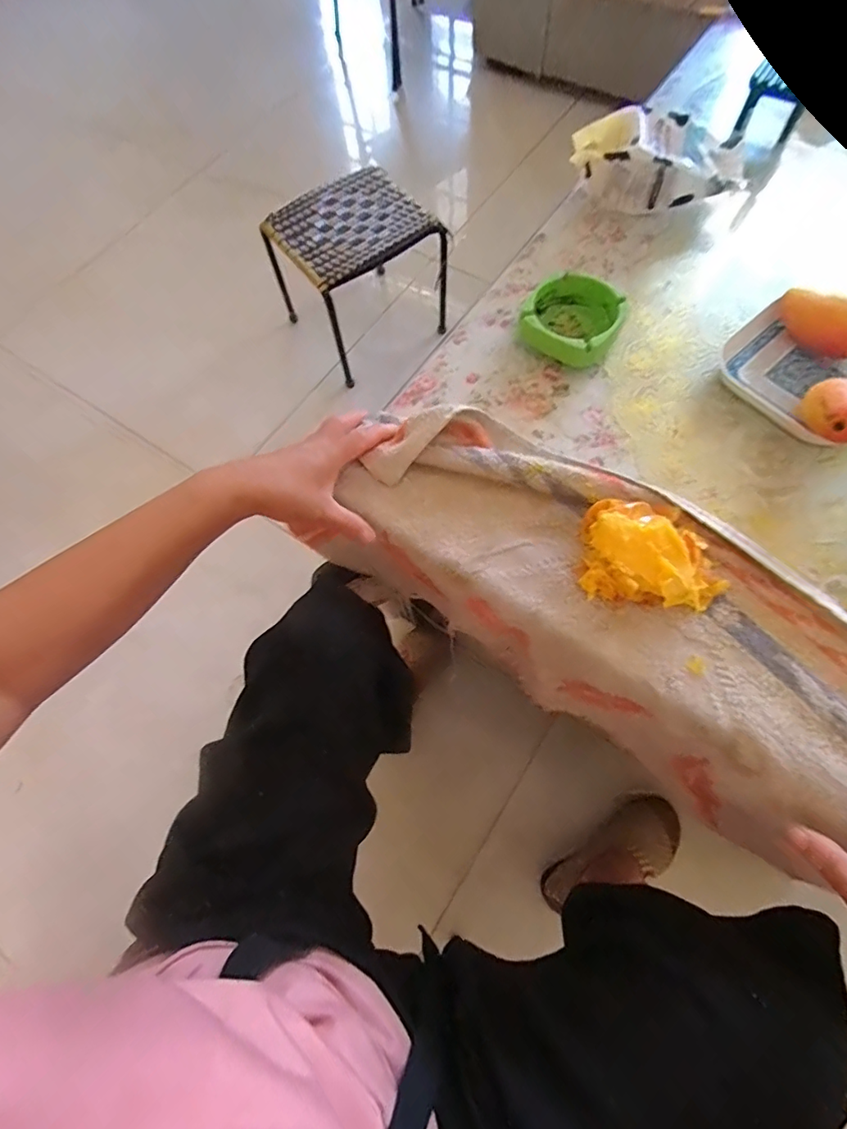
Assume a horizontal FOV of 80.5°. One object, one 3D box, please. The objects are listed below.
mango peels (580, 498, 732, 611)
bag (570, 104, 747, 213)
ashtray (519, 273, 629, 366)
[{"bbox_3d":[0.187,-0.010,0.407,0.106,0.027,0.086,8,69,5],"label":"mango peels"},{"bbox_3d":[0.260,-0.452,0.562,0.185,0.063,0.081,15,70,7],"label":"bag"},{"bbox_3d":[0.150,-0.245,0.507,0.096,0.036,0.092,29,72,12],"label":"ashtray"}]

